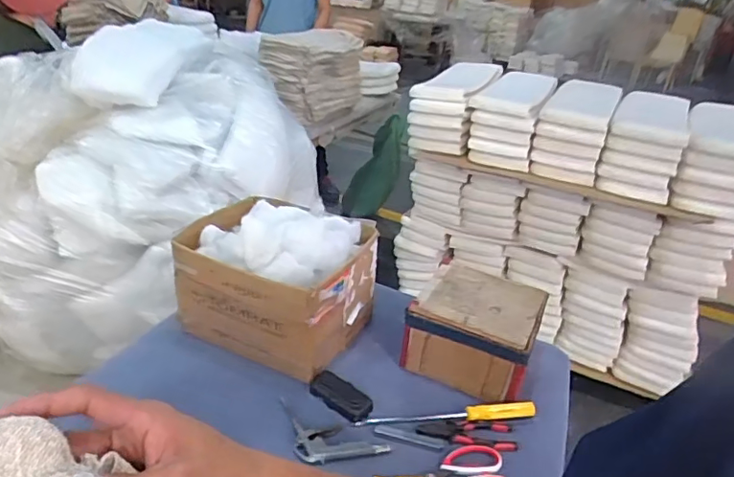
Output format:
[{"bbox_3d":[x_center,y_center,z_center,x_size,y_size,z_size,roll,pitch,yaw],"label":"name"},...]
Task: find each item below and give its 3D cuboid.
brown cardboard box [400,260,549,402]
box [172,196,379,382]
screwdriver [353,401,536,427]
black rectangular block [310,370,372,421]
[{"bbox_3d":[0.201,0.172,1.012,0.212,0.136,0.198,18,29,21],"label":"brown cardboard box"},{"bbox_3d":[-0.171,0.068,0.995,0.318,0.227,0.231,15,29,17],"label":"box"},{"bbox_3d":[0.127,0.279,0.875,0.293,0.031,0.022,2,28,-8],"label":"screwdriver"},{"bbox_3d":[-0.048,0.261,0.910,0.118,0.015,0.060,20,30,25],"label":"black rectangular block"}]

